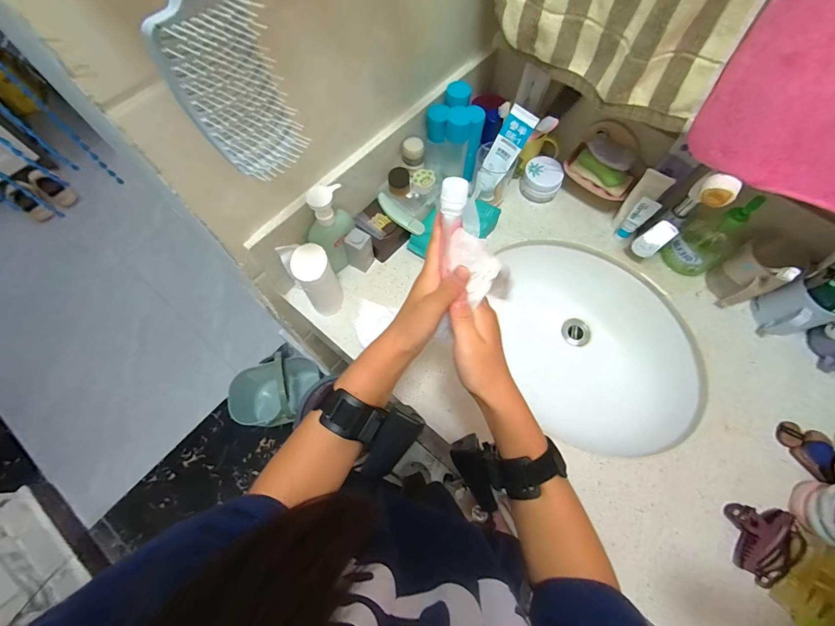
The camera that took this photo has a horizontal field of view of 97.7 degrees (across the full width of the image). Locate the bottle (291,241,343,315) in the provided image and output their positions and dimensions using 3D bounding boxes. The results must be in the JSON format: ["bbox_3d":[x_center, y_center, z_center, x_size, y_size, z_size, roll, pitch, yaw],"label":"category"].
[{"bbox_3d":[-0.156,-0.049,0.584,0.051,0.131,0.056,-17,69,-8],"label":"bottle"}]

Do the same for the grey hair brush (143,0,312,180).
[{"bbox_3d":[-0.130,-0.186,0.208,0.071,0.240,0.043,-24,70,-11],"label":"grey hair brush"}]

